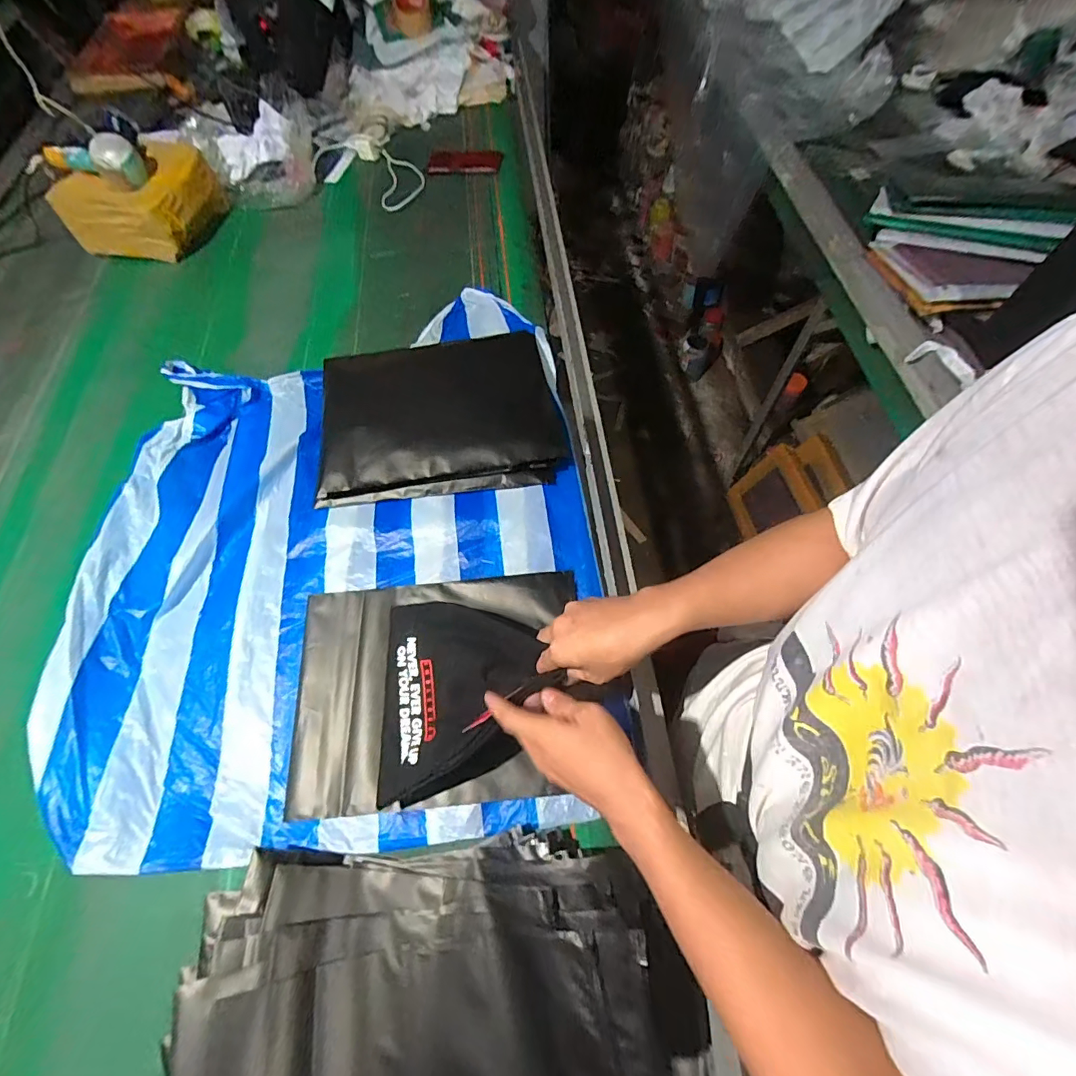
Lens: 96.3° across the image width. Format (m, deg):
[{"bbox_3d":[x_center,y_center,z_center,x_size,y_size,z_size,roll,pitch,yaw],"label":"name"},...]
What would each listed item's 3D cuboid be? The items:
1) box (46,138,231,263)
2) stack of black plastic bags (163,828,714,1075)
[{"bbox_3d":[-0.797,-0.692,0.962,0.226,0.147,0.223,10,66,6],"label":"box"},{"bbox_3d":[-0.082,0.457,0.401,0.431,0.091,0.335,-5,65,-1],"label":"stack of black plastic bags"}]

